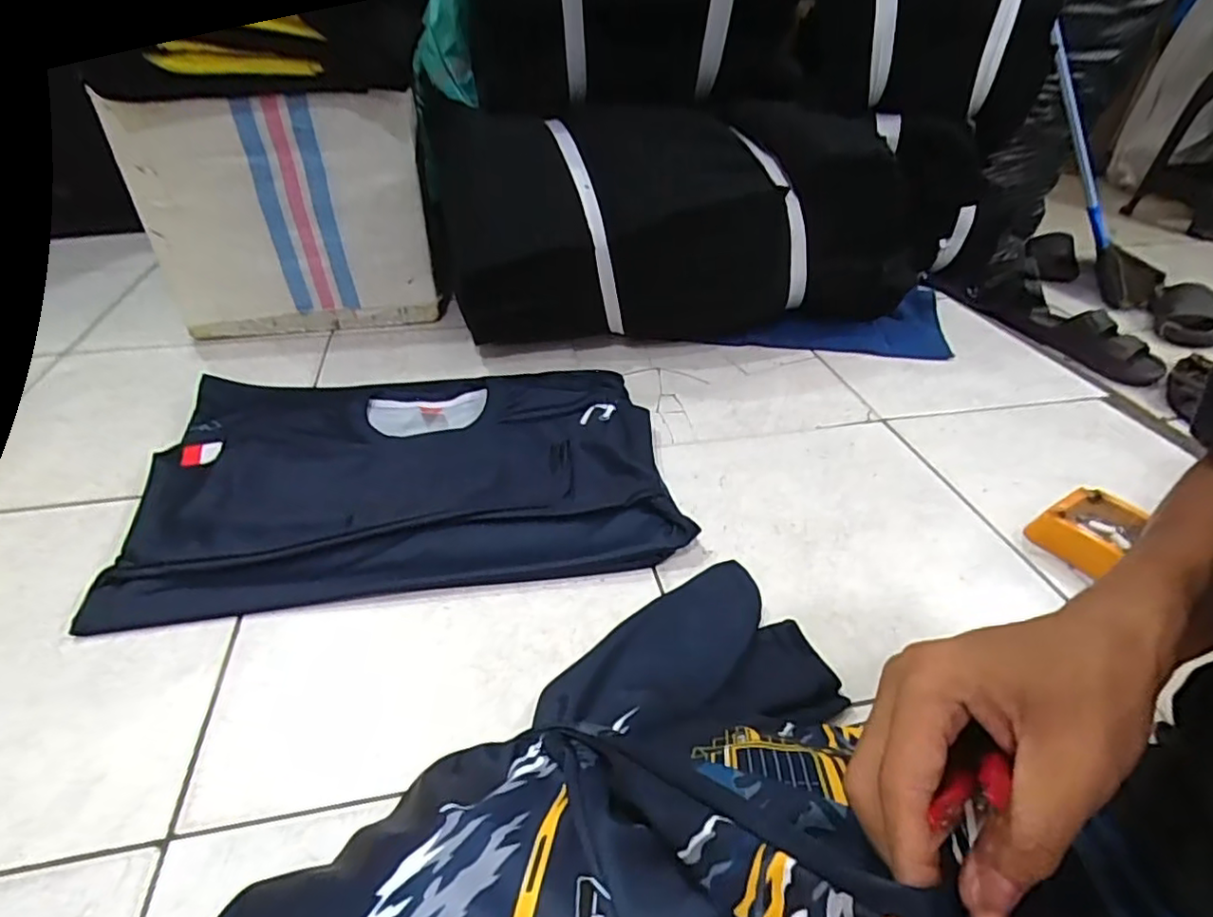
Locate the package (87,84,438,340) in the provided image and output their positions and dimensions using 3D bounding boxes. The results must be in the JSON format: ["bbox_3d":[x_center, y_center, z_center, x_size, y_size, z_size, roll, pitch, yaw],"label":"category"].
[{"bbox_3d":[-0.478,-0.356,0.946,0.400,0.338,0.064,-13,39,-16],"label":"package"}]

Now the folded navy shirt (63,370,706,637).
[{"bbox_3d":[-0.227,0.000,0.755,0.569,0.032,0.398,-5,38,-11],"label":"folded navy shirt"}]

